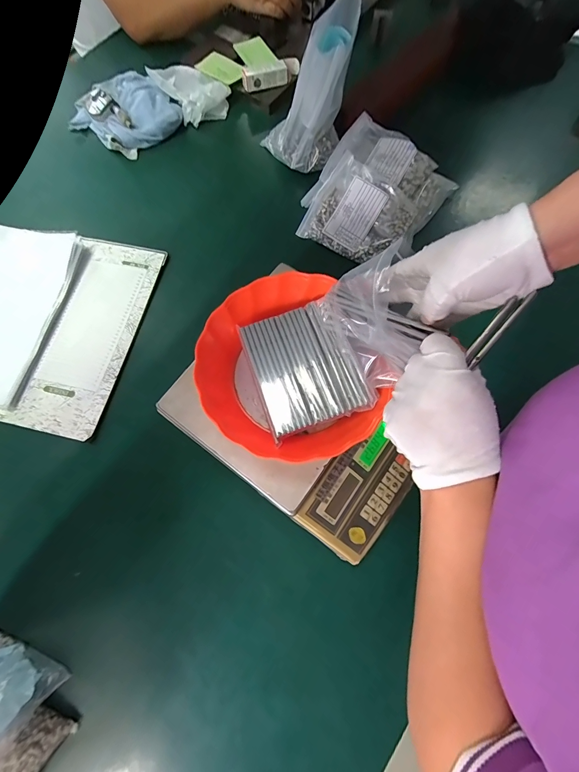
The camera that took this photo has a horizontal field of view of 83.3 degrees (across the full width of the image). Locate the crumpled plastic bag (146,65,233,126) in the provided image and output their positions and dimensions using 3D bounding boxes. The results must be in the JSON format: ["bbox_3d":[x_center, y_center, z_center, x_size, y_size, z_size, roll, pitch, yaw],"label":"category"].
[{"bbox_3d":[-0.204,-0.620,0.678,0.118,0.039,0.155,-38,76,-9],"label":"crumpled plastic bag"}]

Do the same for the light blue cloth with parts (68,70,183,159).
[{"bbox_3d":[-0.337,-0.565,0.667,0.208,0.046,0.164,39,78,12],"label":"light blue cloth with parts"}]

